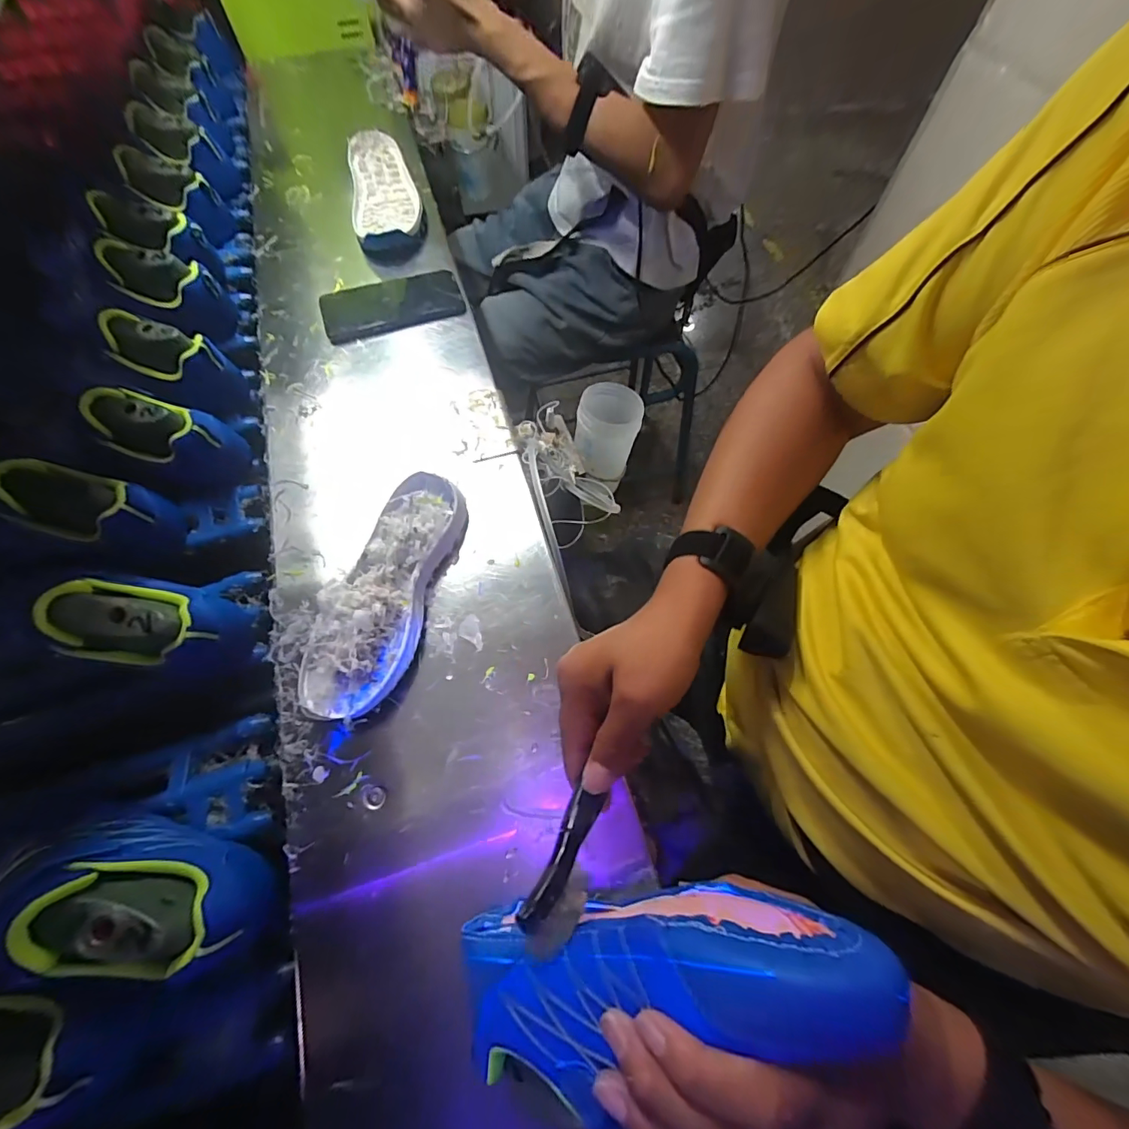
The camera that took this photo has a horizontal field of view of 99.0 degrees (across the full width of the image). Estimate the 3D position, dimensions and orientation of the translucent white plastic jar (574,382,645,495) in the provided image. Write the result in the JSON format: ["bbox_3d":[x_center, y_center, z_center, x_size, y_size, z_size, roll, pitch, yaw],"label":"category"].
[{"bbox_3d":[0.044,-0.153,0.582,0.072,0.119,0.072,4,52,-11],"label":"translucent white plastic jar"}]

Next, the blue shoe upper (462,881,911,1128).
[{"bbox_3d":[0.045,0.205,0.230,0.209,0.081,0.087,-29,74,24],"label":"blue shoe upper"}]

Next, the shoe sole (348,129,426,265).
[{"bbox_3d":[-0.240,-0.501,0.641,0.086,0.043,0.233,-11,74,-5],"label":"shoe sole"}]

